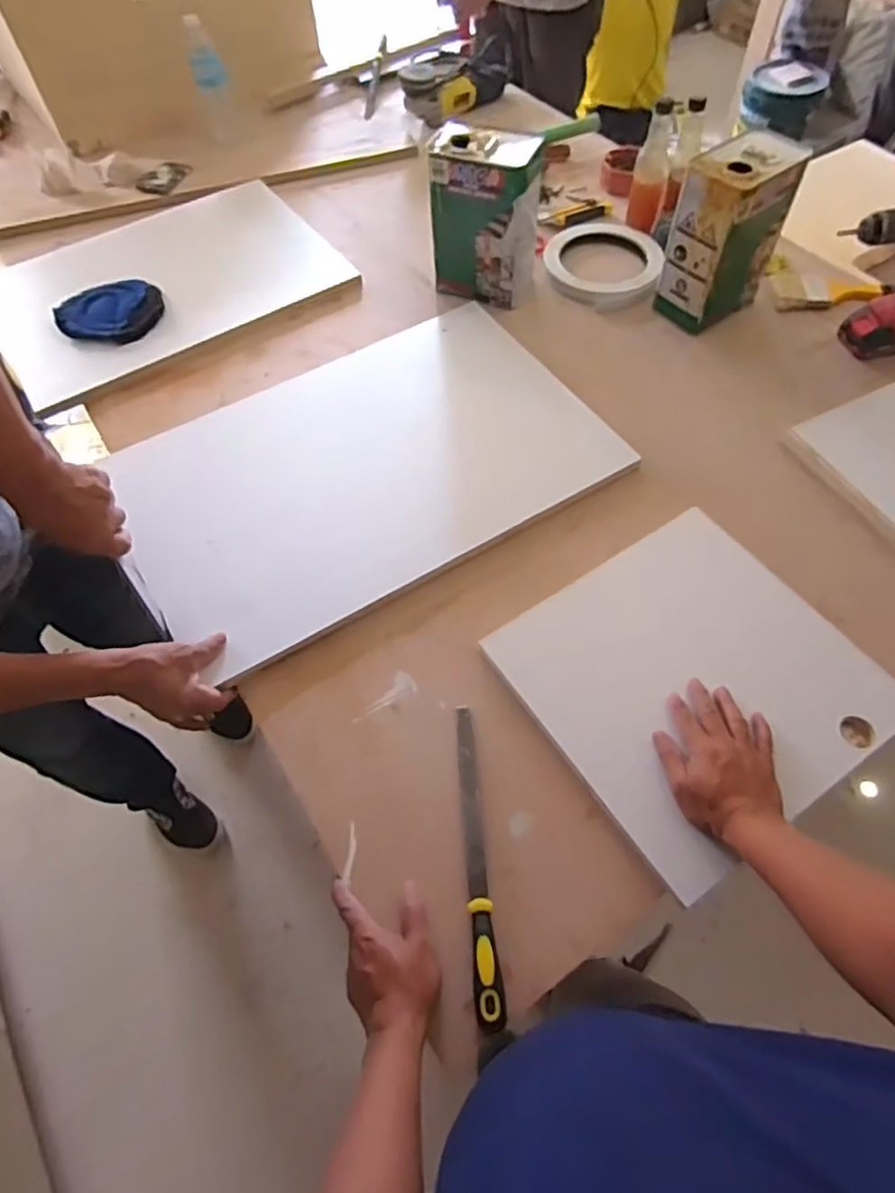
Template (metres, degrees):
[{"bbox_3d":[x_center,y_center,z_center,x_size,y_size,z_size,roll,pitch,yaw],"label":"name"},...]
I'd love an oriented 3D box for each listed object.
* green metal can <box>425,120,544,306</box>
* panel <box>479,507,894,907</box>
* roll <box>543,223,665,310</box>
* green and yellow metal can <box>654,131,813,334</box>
[{"bbox_3d":[0.061,-0.613,1.037,0.170,0.219,0.126,12,62,9],"label":"green metal can"},{"bbox_3d":[0.276,0.091,0.722,0.343,0.021,0.334,-31,64,-14],"label":"panel"},{"bbox_3d":[0.271,-0.588,1.116,0.203,0.026,0.185,-1,61,2],"label":"roll"},{"bbox_3d":[0.429,-0.557,0.986,0.155,0.227,0.122,-36,66,-17],"label":"green and yellow metal can"}]

